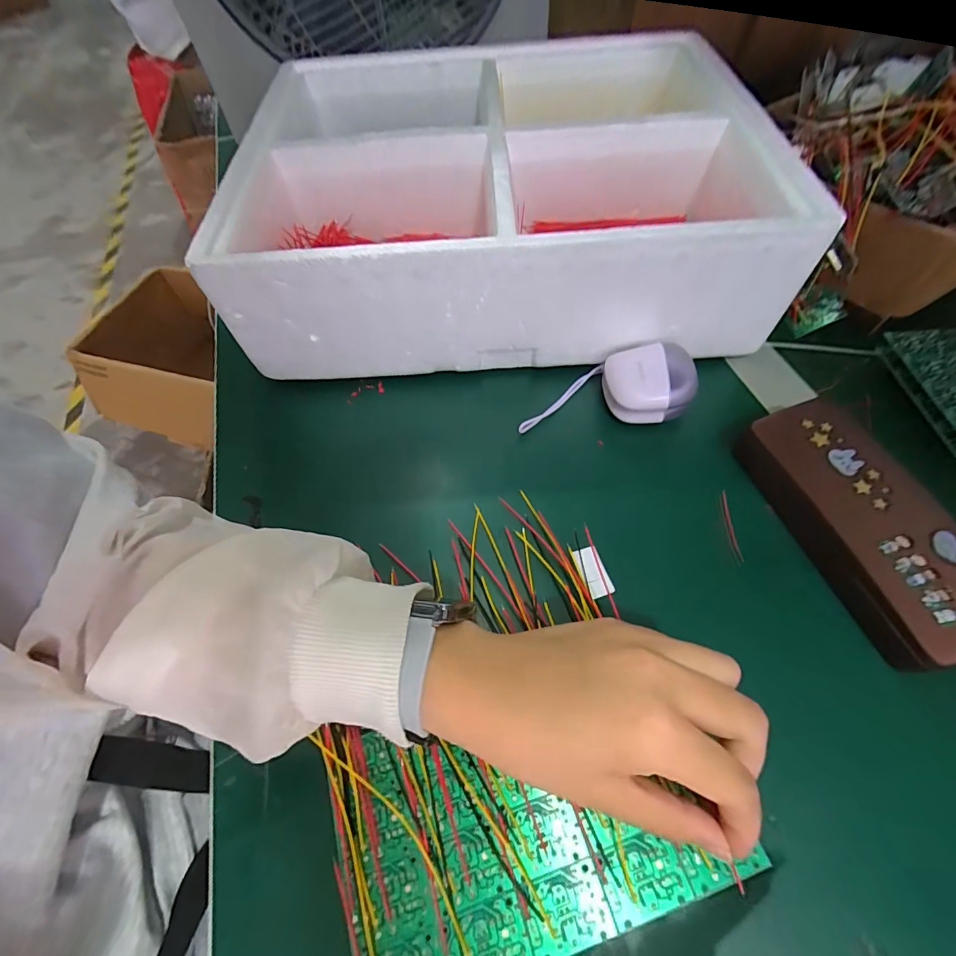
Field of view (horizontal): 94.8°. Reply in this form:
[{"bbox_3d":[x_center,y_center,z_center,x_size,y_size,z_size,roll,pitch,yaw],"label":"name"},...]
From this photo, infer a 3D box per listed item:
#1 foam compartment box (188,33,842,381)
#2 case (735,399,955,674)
[{"bbox_3d":[0.010,-0.241,0.390,0.396,0.136,0.331,-5,59,-1],"label":"foam compartment box"},{"bbox_3d":[0.218,0.026,0.254,0.061,0.040,0.153,-16,60,-7],"label":"case"}]

